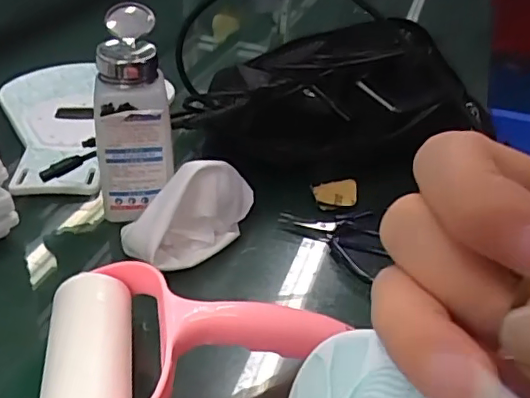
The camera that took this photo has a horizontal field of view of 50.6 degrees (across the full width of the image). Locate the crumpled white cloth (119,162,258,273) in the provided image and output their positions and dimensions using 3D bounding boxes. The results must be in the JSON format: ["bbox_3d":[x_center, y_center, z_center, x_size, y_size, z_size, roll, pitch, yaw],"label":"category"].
[{"bbox_3d":[-0.050,0.008,0.394,0.099,0.066,0.055,-9,37,-18],"label":"crumpled white cloth"}]

